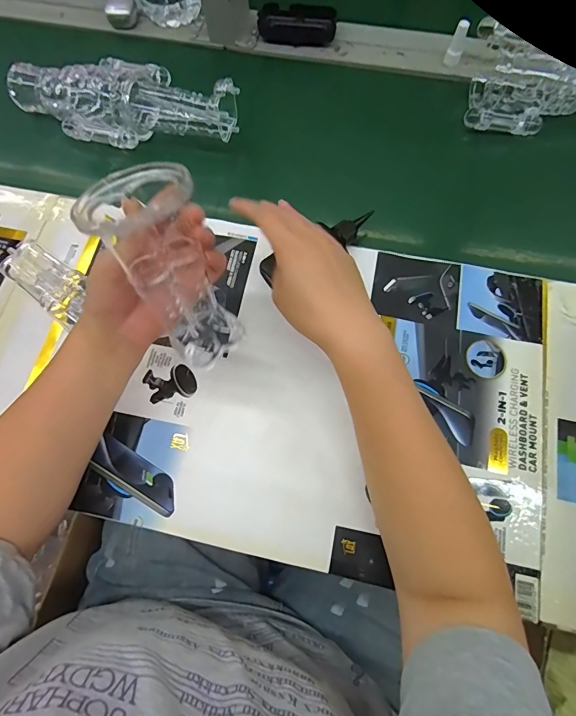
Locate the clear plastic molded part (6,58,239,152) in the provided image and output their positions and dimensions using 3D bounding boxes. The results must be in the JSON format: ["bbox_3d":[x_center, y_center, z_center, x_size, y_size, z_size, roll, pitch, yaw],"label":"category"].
[{"bbox_3d":[-0.207,-0.323,0.487,0.289,0.070,0.109,5,72,3],"label":"clear plastic molded part"}]

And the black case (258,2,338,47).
[{"bbox_3d":[0.013,-0.484,0.560,0.107,0.026,0.053,-1,71,1],"label":"black case"}]

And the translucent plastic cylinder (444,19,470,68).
[{"bbox_3d":[0.227,-0.420,0.522,0.019,0.048,0.018,22,73,8],"label":"translucent plastic cylinder"}]

